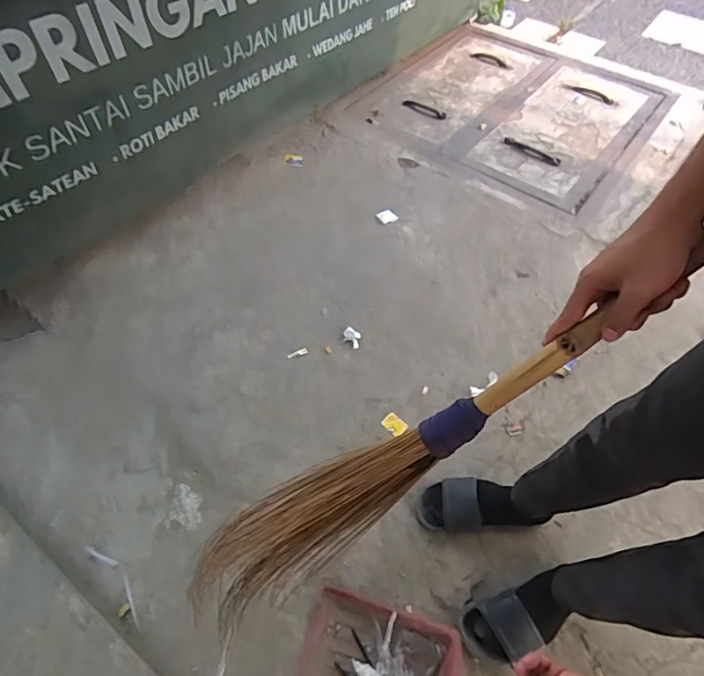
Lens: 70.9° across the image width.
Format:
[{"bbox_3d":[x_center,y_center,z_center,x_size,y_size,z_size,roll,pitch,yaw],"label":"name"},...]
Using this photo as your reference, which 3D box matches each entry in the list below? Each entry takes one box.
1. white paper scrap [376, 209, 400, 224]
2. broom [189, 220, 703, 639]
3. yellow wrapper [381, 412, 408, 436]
[{"bbox_3d":[0.116,-0.397,1.609,0.059,0.005,0.052,-23,60,-19],"label":"white paper scrap"},{"bbox_3d":[0.123,0.089,0.560,0.099,1.040,0.097,16,40,-47],"label":"broom"},{"bbox_3d":[0.102,0.207,1.180,0.043,0.008,0.056,-37,65,-26],"label":"yellow wrapper"}]

